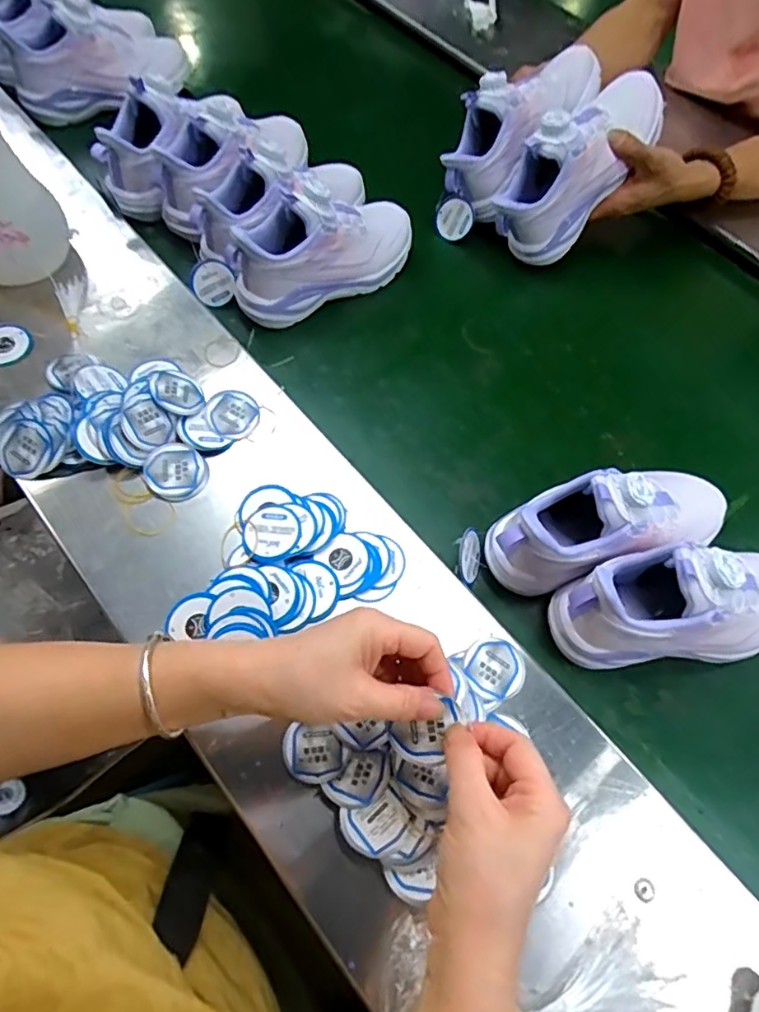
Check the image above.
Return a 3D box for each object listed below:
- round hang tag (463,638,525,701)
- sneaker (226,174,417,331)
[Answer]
[{"bbox_3d":[0.090,0.128,0.459,0.047,0.005,0.047,-29,68,-18],"label":"round hang tag"},{"bbox_3d":[-0.058,-0.278,0.623,0.211,0.113,0.068,-27,68,-17],"label":"sneaker"}]

